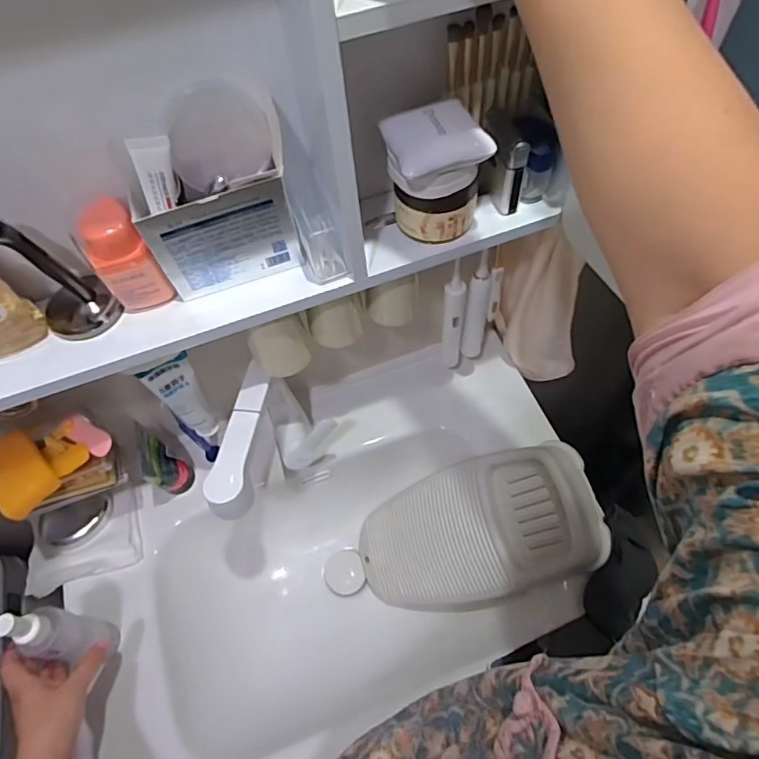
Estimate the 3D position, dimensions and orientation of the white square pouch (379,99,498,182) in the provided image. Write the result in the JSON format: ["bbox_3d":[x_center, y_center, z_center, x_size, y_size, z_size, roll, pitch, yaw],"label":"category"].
[{"bbox_3d":[0.045,-0.195,0.421,0.078,0.025,0.057,-18,61,-6],"label":"white square pouch"}]

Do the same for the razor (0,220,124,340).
[{"bbox_3d":[-0.281,-0.097,0.424,0.063,0.153,0.067,-40,65,-17],"label":"razor"}]

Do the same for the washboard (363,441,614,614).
[{"bbox_3d":[0.118,0.209,0.702,0.353,0.021,0.174,-30,64,30],"label":"washboard"}]

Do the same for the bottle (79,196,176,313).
[{"bbox_3d":[-0.217,-0.101,0.445,0.045,0.088,0.046,-30,63,-13],"label":"bottle"}]

